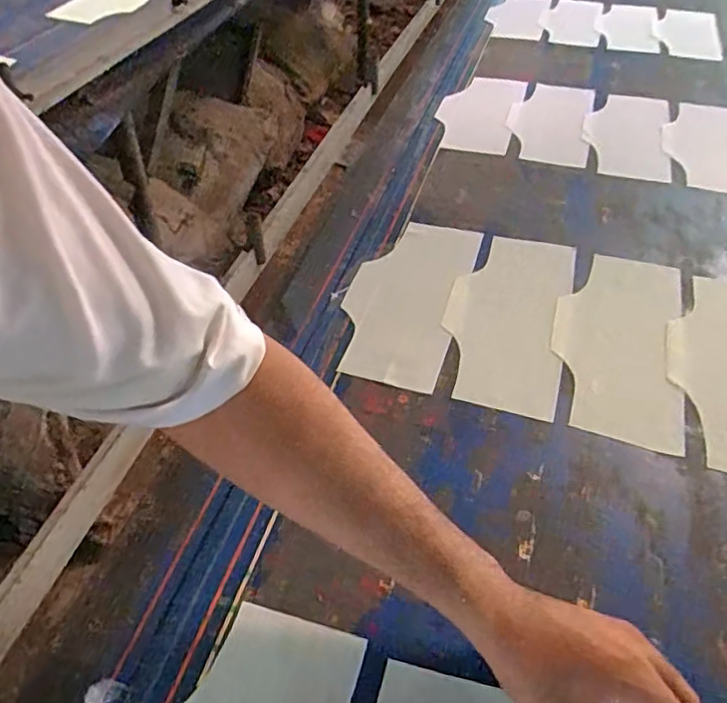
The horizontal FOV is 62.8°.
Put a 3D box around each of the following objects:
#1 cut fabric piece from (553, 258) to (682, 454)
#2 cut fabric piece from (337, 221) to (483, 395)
[{"bbox_3d":[0.275,-0.012,0.648,0.129,0.009,0.265,13,51,14],"label":"cut fabric piece"},{"bbox_3d":[0.049,-0.068,0.710,0.133,0.009,0.279,12,49,13],"label":"cut fabric piece"}]

